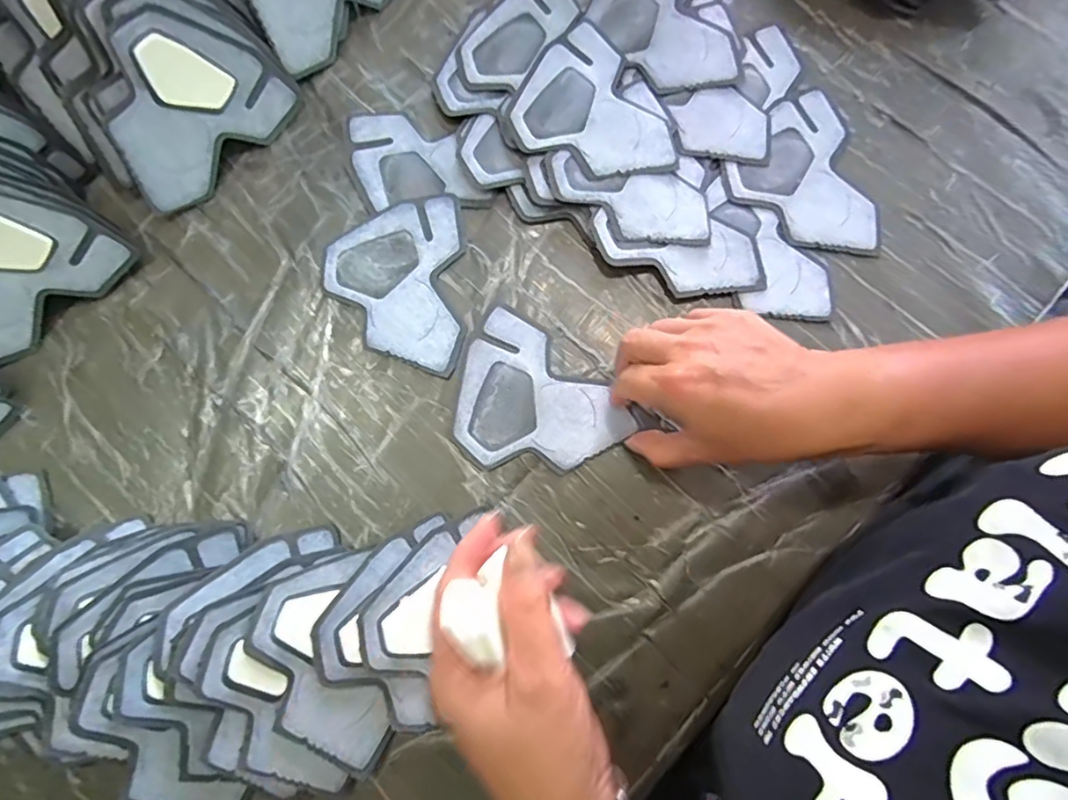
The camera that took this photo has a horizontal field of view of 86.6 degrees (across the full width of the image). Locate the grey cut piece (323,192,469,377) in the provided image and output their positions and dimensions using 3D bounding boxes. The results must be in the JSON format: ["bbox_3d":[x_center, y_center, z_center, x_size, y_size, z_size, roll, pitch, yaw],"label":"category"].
[{"bbox_3d":[-0.098,-0.082,0.397,0.094,0.004,0.125,-1,79,1],"label":"grey cut piece"}]

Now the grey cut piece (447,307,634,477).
[{"bbox_3d":[-0.005,0.006,0.379,0.118,0.004,0.092,40,82,8],"label":"grey cut piece"}]

